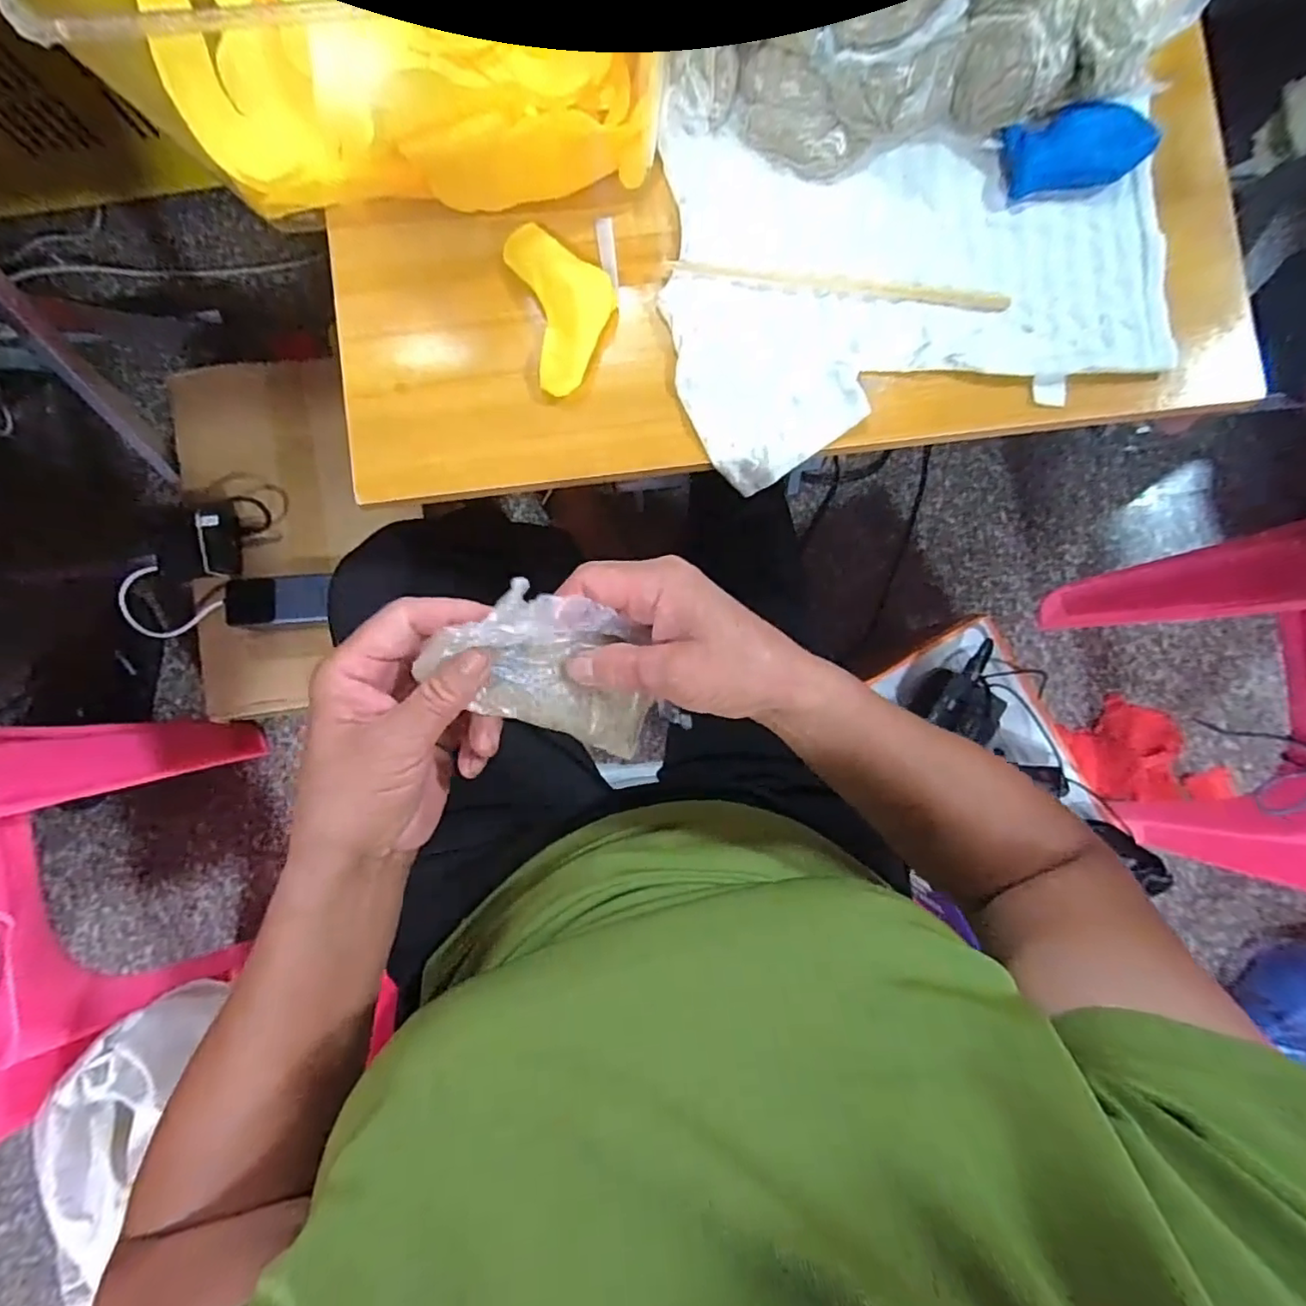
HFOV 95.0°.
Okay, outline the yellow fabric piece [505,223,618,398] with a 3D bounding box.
[{"bbox_3d":[-0.055,-0.227,0.382,0.059,0.024,0.106,-16,87,-1],"label":"yellow fabric piece"}]

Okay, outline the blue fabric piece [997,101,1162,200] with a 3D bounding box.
[{"bbox_3d":[0.277,-0.329,0.389,0.093,0.013,0.047,-13,96,-2],"label":"blue fabric piece"}]

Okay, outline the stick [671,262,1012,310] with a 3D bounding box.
[{"bbox_3d":[0.123,-0.242,0.391,0.218,0.006,0.009,7,87,0],"label":"stick"}]

